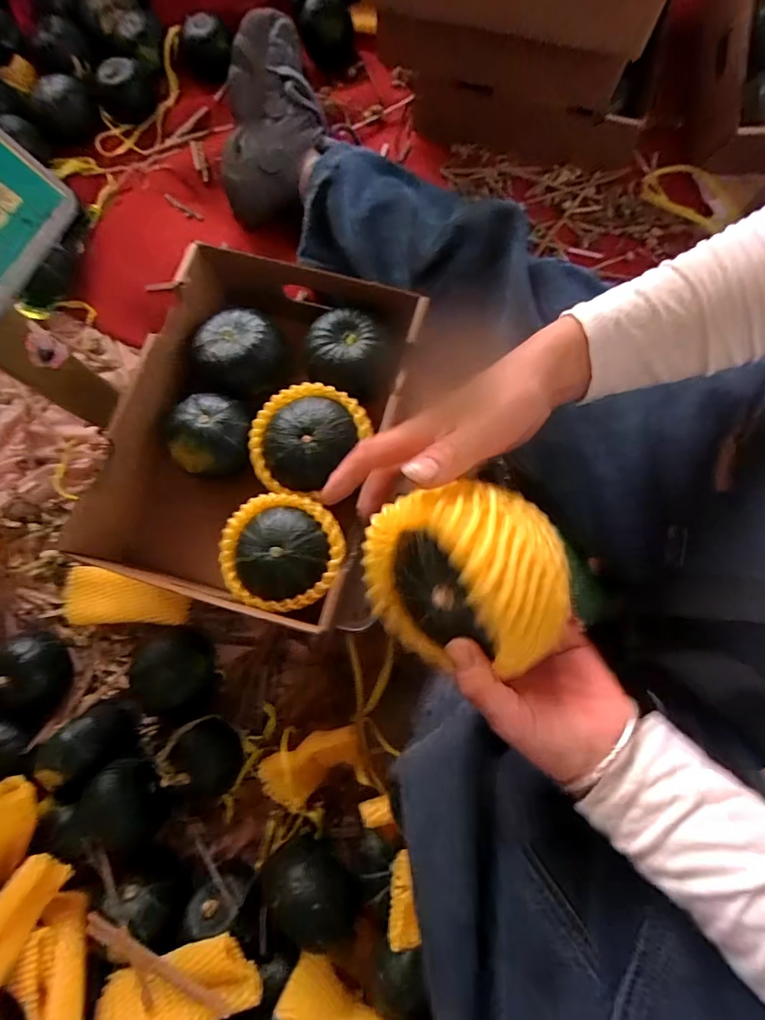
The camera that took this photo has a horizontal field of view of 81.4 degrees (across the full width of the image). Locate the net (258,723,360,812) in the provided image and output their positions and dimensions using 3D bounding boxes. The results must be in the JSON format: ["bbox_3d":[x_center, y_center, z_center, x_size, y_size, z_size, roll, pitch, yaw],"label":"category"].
[{"bbox_3d":[-0.076,0.273,0.483,0.135,0.039,0.060,-41,79,17],"label":"net"}]

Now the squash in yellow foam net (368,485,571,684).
[{"bbox_3d":[0.051,0.043,0.270,0.077,0.105,0.121,-30,74,-31],"label":"squash in yellow foam net"}]

